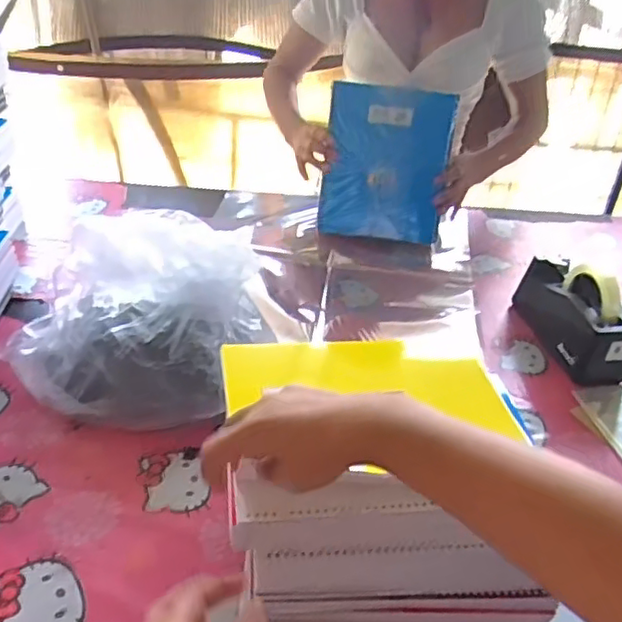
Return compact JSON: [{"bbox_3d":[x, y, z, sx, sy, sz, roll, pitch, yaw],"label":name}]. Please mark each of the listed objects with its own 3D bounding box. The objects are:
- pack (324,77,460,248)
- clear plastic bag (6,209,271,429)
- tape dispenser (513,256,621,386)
[{"bbox_3d":[0.131,-0.248,1.102,0.205,0.260,0.019,4,28,-3],"label":"pack"},{"bbox_3d":[-0.201,-0.002,0.748,0.295,0.192,0.205,11,34,6],"label":"clear plastic bag"},{"bbox_3d":[0.369,-0.001,0.908,0.078,0.119,0.203,-3,35,-15],"label":"tape dispenser"}]

